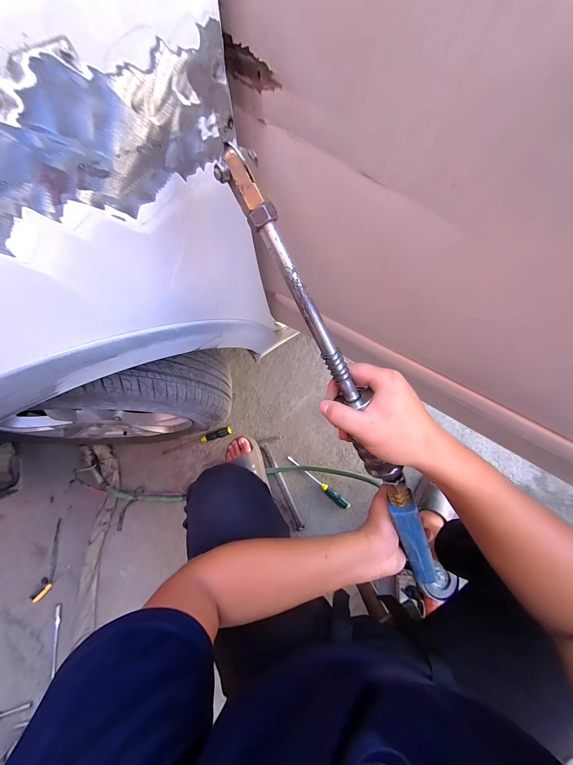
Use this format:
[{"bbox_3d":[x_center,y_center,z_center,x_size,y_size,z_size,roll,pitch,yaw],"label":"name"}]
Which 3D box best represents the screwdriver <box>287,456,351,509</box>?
[{"bbox_3d":[0.105,0.332,0.895,0.249,0.031,0.027,38,78,10],"label":"screwdriver"}]

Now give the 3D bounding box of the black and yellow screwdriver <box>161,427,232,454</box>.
[{"bbox_3d":[-0.306,0.207,0.921,0.242,0.019,0.029,-21,75,-5],"label":"black and yellow screwdriver"}]

